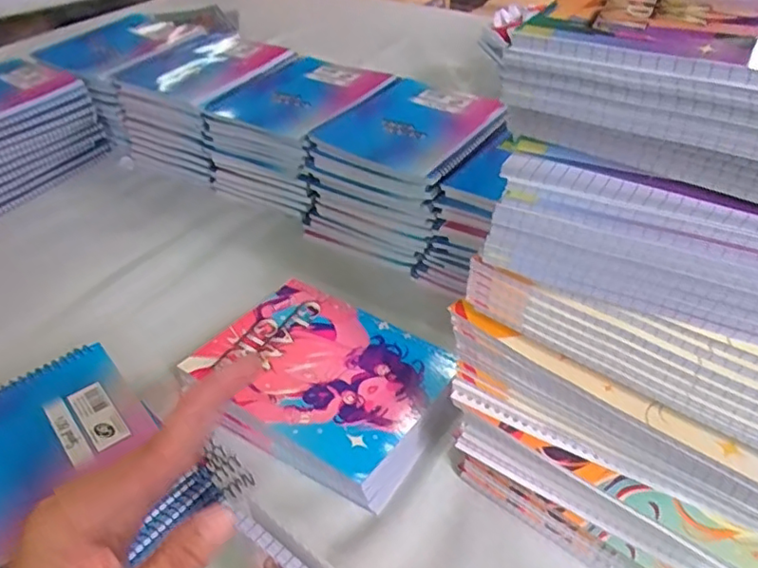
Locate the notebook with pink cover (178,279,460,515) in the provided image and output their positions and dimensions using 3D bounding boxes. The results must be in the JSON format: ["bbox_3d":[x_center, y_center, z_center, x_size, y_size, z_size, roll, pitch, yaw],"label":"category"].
[{"bbox_3d":[-0.048,0.085,0.530,0.204,0.042,0.155,26,47,30],"label":"notebook with pink cover"}]

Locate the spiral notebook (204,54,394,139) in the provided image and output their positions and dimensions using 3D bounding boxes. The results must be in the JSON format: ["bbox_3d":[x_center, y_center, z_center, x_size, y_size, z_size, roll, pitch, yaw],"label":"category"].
[{"bbox_3d":[-0.108,-0.244,0.795,0.184,0.022,0.204,20,44,23],"label":"spiral notebook"}]

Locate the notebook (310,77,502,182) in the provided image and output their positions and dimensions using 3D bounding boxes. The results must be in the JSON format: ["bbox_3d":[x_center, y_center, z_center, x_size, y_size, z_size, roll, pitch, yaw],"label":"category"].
[{"bbox_3d":[0.039,-0.183,0.718,0.174,0.024,0.193,21,45,25],"label":"notebook"}]

